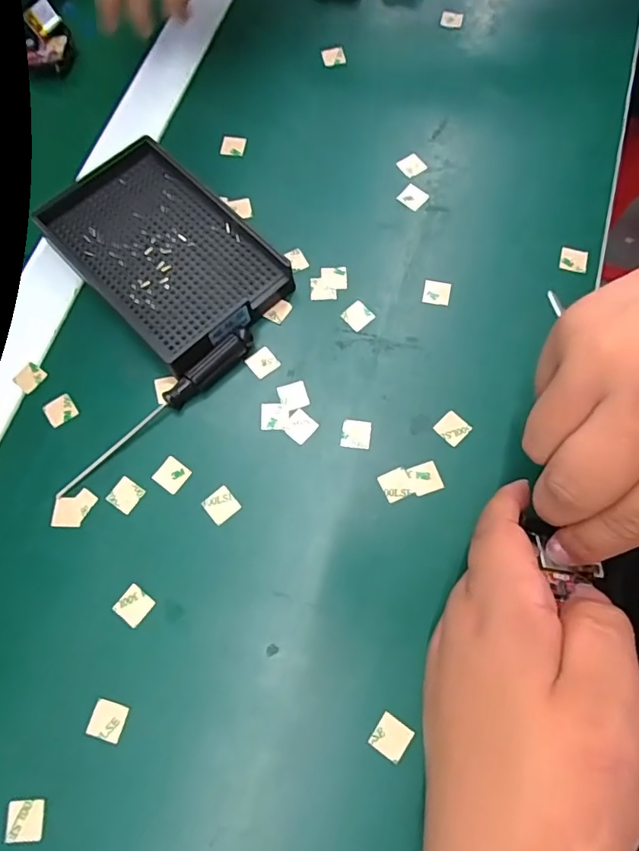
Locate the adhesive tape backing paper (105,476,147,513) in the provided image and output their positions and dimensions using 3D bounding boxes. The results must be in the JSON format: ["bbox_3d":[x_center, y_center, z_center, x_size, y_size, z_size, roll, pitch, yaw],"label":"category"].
[{"bbox_3d":[-0.103,0.036,0.272,0.015,0.004,0.016,31,74,11],"label":"adhesive tape backing paper"}]

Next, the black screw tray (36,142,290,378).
[{"bbox_3d":[-0.092,-0.104,0.308,0.139,0.024,0.092,43,77,14],"label":"black screw tray"}]

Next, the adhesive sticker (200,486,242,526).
[{"bbox_3d":[-0.051,0.042,0.270,0.016,0.004,0.015,-40,76,-11],"label":"adhesive sticker"}]

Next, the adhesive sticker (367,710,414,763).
[{"bbox_3d":[0.032,0.141,0.233,0.016,0.004,0.015,31,73,17],"label":"adhesive sticker"}]

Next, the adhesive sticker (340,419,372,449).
[{"bbox_3d":[0.020,0.005,0.279,0.015,0.004,0.016,8,72,6],"label":"adhesive sticker"}]

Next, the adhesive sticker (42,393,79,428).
[{"bbox_3d":[-0.146,-0.009,0.290,0.015,0.004,0.017,-37,75,-13],"label":"adhesive sticker"}]

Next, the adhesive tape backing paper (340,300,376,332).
[{"bbox_3d":[0.023,-0.065,0.304,0.015,0.004,0.016,-41,75,-10],"label":"adhesive tape backing paper"}]

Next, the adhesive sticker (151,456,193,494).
[{"bbox_3d":[-0.079,0.026,0.275,0.016,0.004,0.016,36,77,8],"label":"adhesive sticker"}]

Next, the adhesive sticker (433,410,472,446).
[{"bbox_3d":[0.072,0.001,0.279,0.016,0.004,0.016,42,78,15],"label":"adhesive sticker"}]

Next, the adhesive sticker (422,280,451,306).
[{"bbox_3d":[0.070,-0.079,0.306,0.016,0.004,0.015,10,71,5],"label":"adhesive sticker"}]

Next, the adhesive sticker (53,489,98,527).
[{"bbox_3d":[-0.129,0.043,0.272,0.022,0.004,0.019,1,73,2],"label":"adhesive sticker"}]

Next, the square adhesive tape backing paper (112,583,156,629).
[{"bbox_3d":[-0.092,0.089,0.255,0.016,0.004,0.016,32,71,13],"label":"square adhesive tape backing paper"}]

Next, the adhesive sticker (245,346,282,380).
[{"bbox_3d":[-0.033,-0.036,0.295,0.015,0.004,0.017,-37,78,-9],"label":"adhesive sticker"}]

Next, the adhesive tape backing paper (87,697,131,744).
[{"bbox_3d":[-0.098,0.136,0.239,0.015,0.004,0.015,15,68,6],"label":"adhesive tape backing paper"}]

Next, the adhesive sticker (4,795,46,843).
[{"bbox_3d":[-0.129,0.173,0.227,0.017,0.004,0.017,-7,66,0],"label":"adhesive sticker"}]

